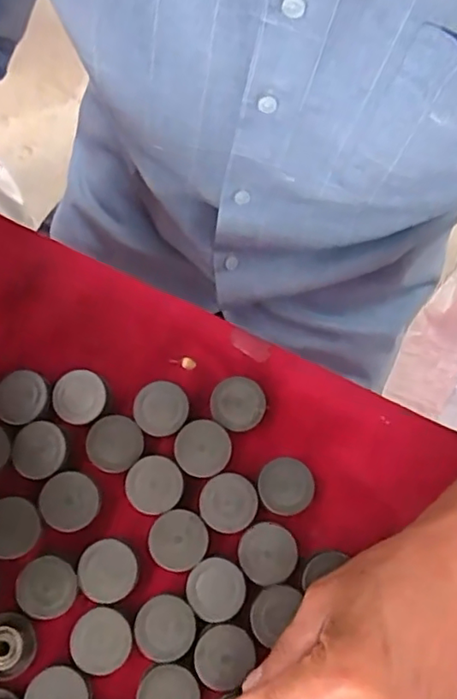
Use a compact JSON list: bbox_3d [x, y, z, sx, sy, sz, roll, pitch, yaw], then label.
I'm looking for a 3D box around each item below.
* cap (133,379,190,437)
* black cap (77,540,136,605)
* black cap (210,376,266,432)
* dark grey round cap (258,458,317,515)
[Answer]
[{"bbox_3d":[-0.041,0.037,0.354,0.032,0.017,0.032,0,75,-2],"label":"cap"},{"bbox_3d":[-0.068,0.124,0.324,0.032,0.005,0.032,0,75,-2],"label":"black cap"},{"bbox_3d":[0.005,0.034,0.356,0.032,0.017,0.032,0,75,-2],"label":"black cap"},{"bbox_3d":[0.034,0.081,0.344,0.032,0.018,0.032,0,75,-2],"label":"dark grey round cap"}]

